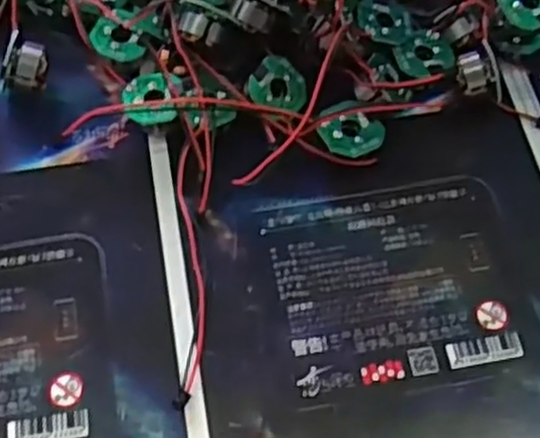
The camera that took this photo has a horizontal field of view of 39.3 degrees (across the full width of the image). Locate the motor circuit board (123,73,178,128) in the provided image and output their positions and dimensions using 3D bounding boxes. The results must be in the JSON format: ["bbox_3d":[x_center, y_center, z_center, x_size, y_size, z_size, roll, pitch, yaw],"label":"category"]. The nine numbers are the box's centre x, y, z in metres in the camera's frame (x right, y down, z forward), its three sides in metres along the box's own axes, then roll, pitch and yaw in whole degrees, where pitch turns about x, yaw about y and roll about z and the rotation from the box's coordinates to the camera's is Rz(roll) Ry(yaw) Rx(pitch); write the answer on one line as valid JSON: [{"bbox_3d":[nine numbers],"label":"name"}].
[{"bbox_3d":[-0.040,-0.040,0.248,0.016,0.004,0.021,-13,61,-5],"label":"motor circuit board"}]

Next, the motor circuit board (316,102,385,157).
[{"bbox_3d":[0.026,-0.029,0.244,0.020,0.004,0.019,40,69,17],"label":"motor circuit board"}]

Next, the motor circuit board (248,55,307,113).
[{"bbox_3d":[0.003,-0.046,0.252,0.021,0.004,0.019,3,77,-27],"label":"motor circuit board"}]

